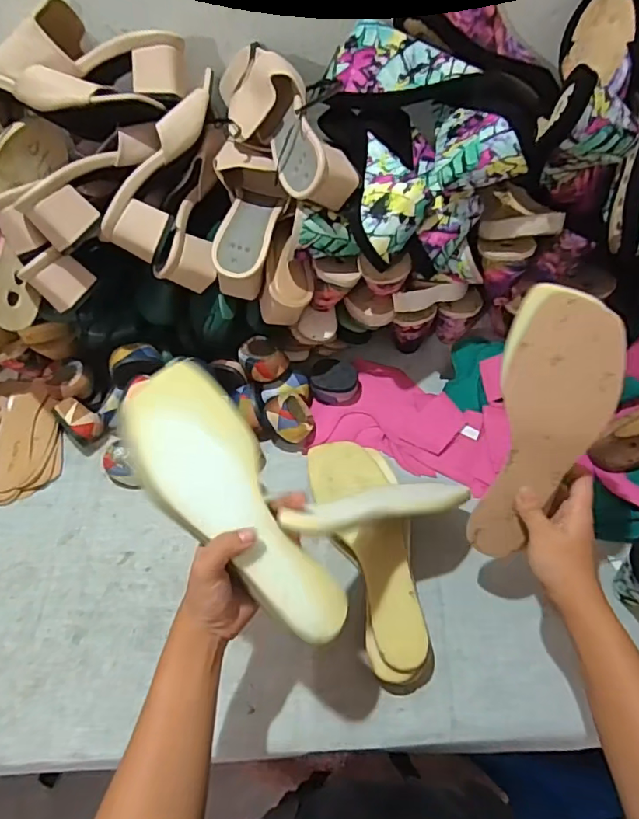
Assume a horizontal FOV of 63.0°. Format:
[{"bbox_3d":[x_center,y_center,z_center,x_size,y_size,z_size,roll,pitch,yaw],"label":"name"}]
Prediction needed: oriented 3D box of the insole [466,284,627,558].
[{"bbox_3d":[0.191,0.022,0.445,0.088,0.240,0.016,16,24,28],"label":"insole"}]

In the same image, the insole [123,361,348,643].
[{"bbox_3d":[-0.064,0.076,0.407,0.086,0.033,0.234,-35,92,-16],"label":"insole"}]

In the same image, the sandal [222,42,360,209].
[{"bbox_3d":[-0.047,-0.308,0.563,0.086,0.079,0.227,-29,61,-13],"label":"sandal"}]

